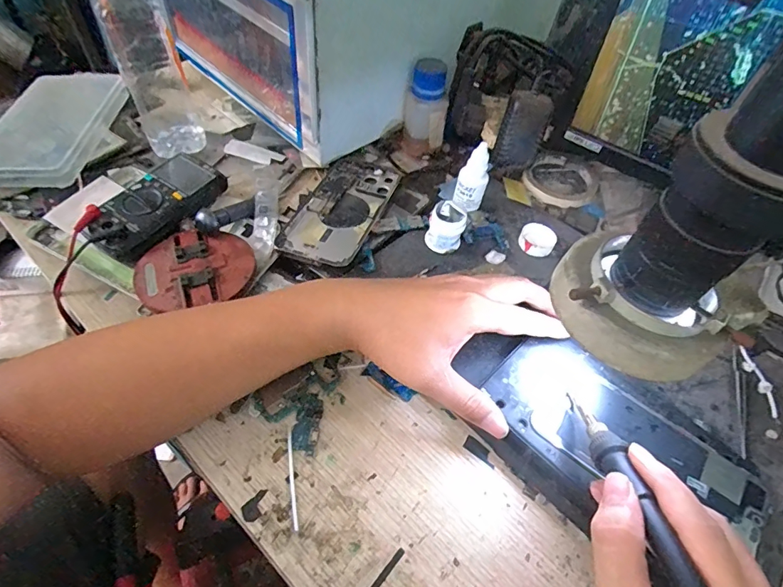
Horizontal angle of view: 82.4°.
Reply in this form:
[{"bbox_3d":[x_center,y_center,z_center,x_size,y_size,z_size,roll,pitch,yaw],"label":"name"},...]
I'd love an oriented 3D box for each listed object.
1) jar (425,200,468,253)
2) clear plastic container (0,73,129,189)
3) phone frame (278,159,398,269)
[{"bbox_3d":[0.052,-0.063,0.426,0.034,0.035,0.032,3,53,-4],"label":"jar"},{"bbox_3d":[-0.362,-0.184,0.486,0.111,0.037,0.175,8,52,0],"label":"clear plastic container"},{"bbox_3d":[-0.046,-0.091,0.459,0.074,0.007,0.166,20,53,9],"label":"phone frame"}]

